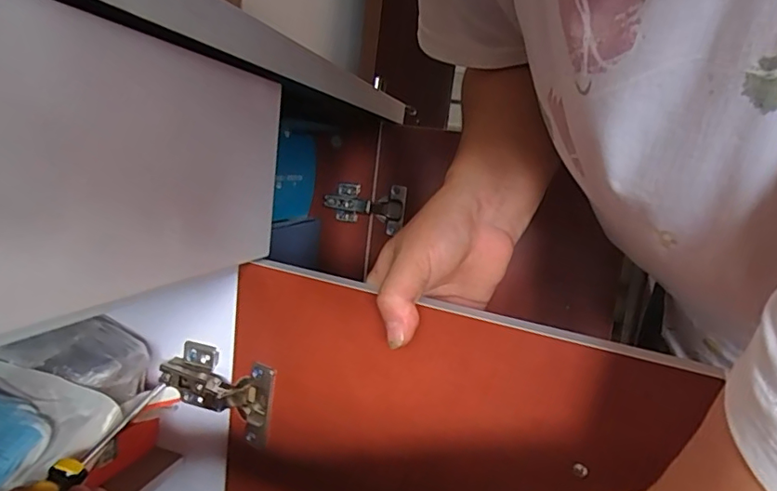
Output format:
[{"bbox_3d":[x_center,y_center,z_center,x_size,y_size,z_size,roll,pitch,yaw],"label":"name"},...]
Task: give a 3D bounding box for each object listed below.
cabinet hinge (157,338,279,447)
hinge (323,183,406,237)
[{"bbox_3d":[-0.124,0.104,0.380,0.093,0.053,0.024,10,9,22],"label":"cabinet hinge"},{"bbox_3d":[-0.029,-0.051,0.647,0.099,0.051,0.022,10,9,21],"label":"hinge"}]

